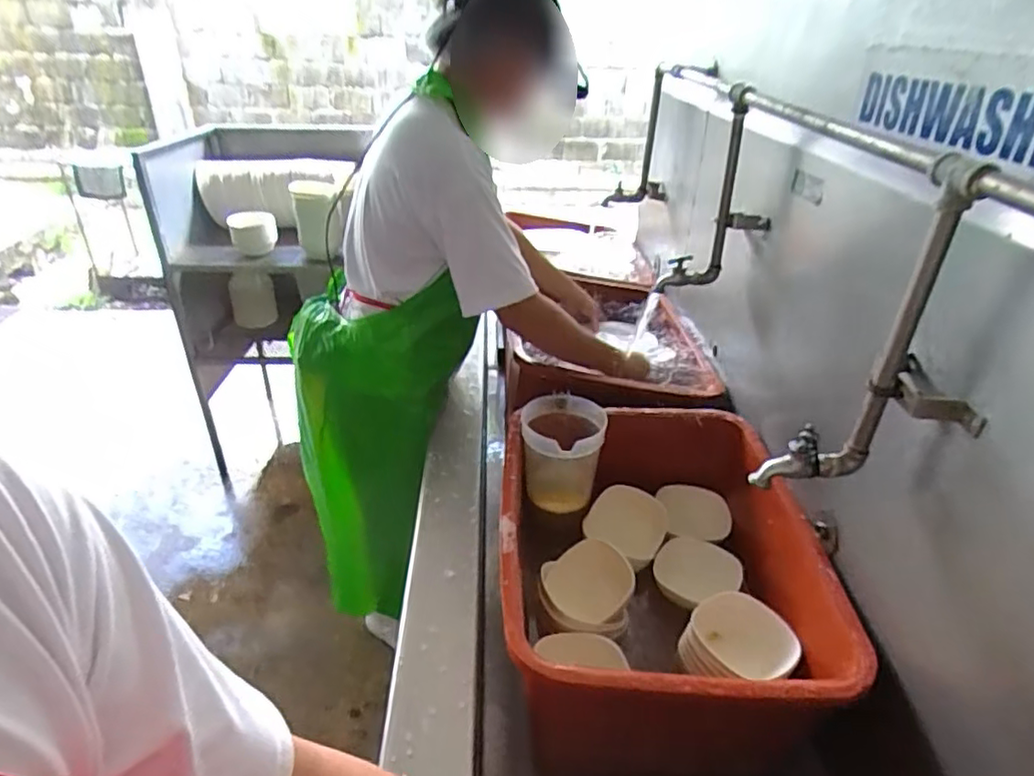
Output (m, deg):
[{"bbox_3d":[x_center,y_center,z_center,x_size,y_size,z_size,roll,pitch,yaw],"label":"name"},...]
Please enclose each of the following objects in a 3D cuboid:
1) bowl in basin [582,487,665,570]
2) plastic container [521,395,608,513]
[{"bbox_3d":[0.196,0.247,1.122,0.133,0.060,0.133,-3,70,8],"label":"bowl in basin"},{"bbox_3d":[0.080,0.119,1.130,0.143,0.177,0.171,5,31,6],"label":"plastic container"}]

